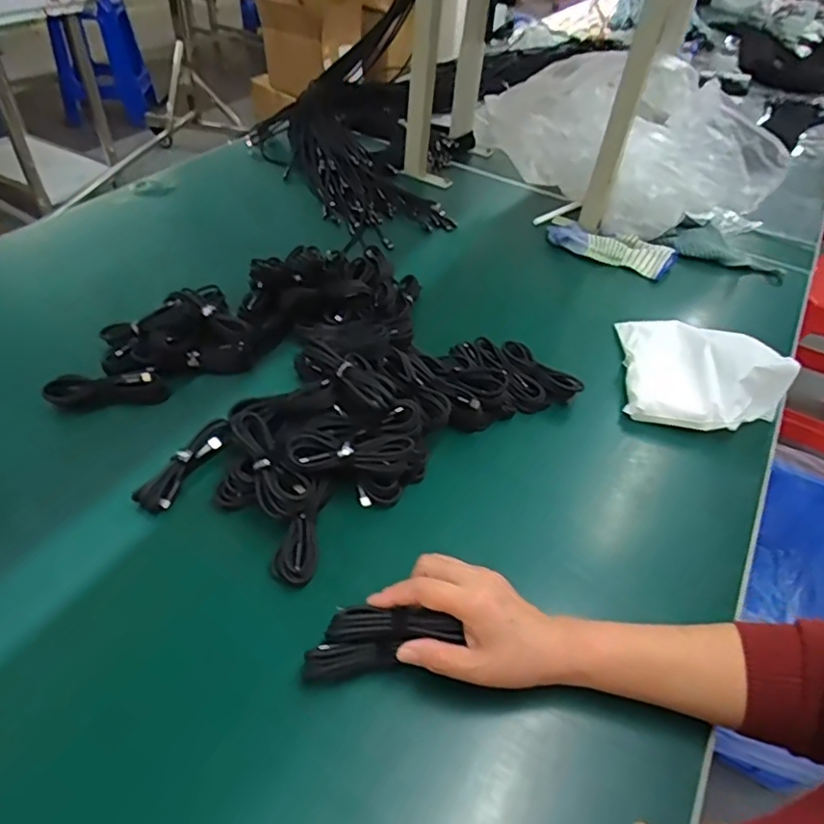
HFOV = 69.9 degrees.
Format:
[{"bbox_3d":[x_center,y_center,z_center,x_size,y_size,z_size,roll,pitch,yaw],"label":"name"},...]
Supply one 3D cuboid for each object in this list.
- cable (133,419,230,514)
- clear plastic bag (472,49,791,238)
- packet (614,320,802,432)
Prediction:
[{"bbox_3d":[-0.211,0.048,0.552,0.026,0.027,0.103,25,47,18],"label":"cable"},{"bbox_3d":[0.352,-0.421,0.946,0.485,0.220,0.166,11,45,5],"label":"clear plastic bag"},{"bbox_3d":[0.339,-0.049,0.692,0.179,0.079,0.171,15,45,9],"label":"packet"}]

